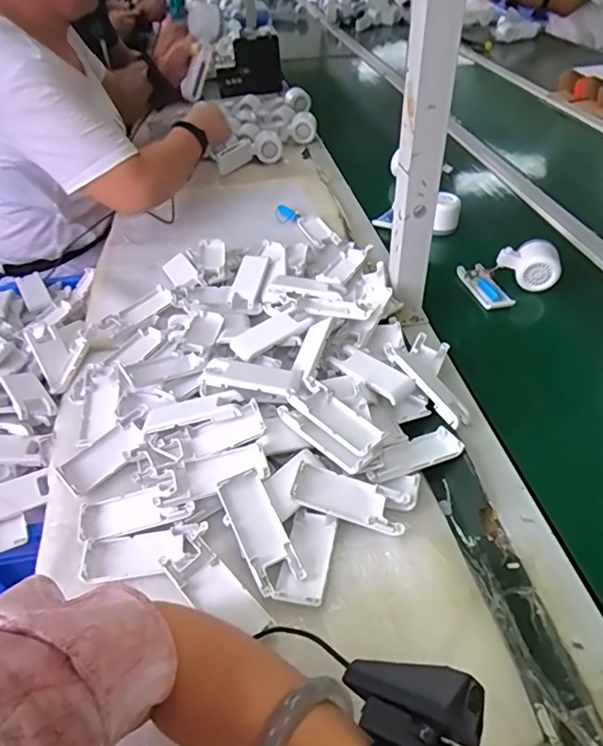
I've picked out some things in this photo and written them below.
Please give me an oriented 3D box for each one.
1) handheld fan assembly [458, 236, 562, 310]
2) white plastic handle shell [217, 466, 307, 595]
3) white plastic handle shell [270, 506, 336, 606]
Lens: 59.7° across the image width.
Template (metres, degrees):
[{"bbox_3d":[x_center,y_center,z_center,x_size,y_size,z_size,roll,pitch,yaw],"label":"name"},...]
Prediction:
[{"bbox_3d":[0.301,-0.152,0.758,0.120,0.073,0.095,-19,44,-18],"label":"handheld fan assembly"},{"bbox_3d":[-0.037,0.136,0.452,0.040,0.019,0.101,-20,60,-19],"label":"white plastic handle shell"},{"bbox_3d":[0.005,0.154,0.442,0.037,0.014,0.083,7,42,11],"label":"white plastic handle shell"}]

